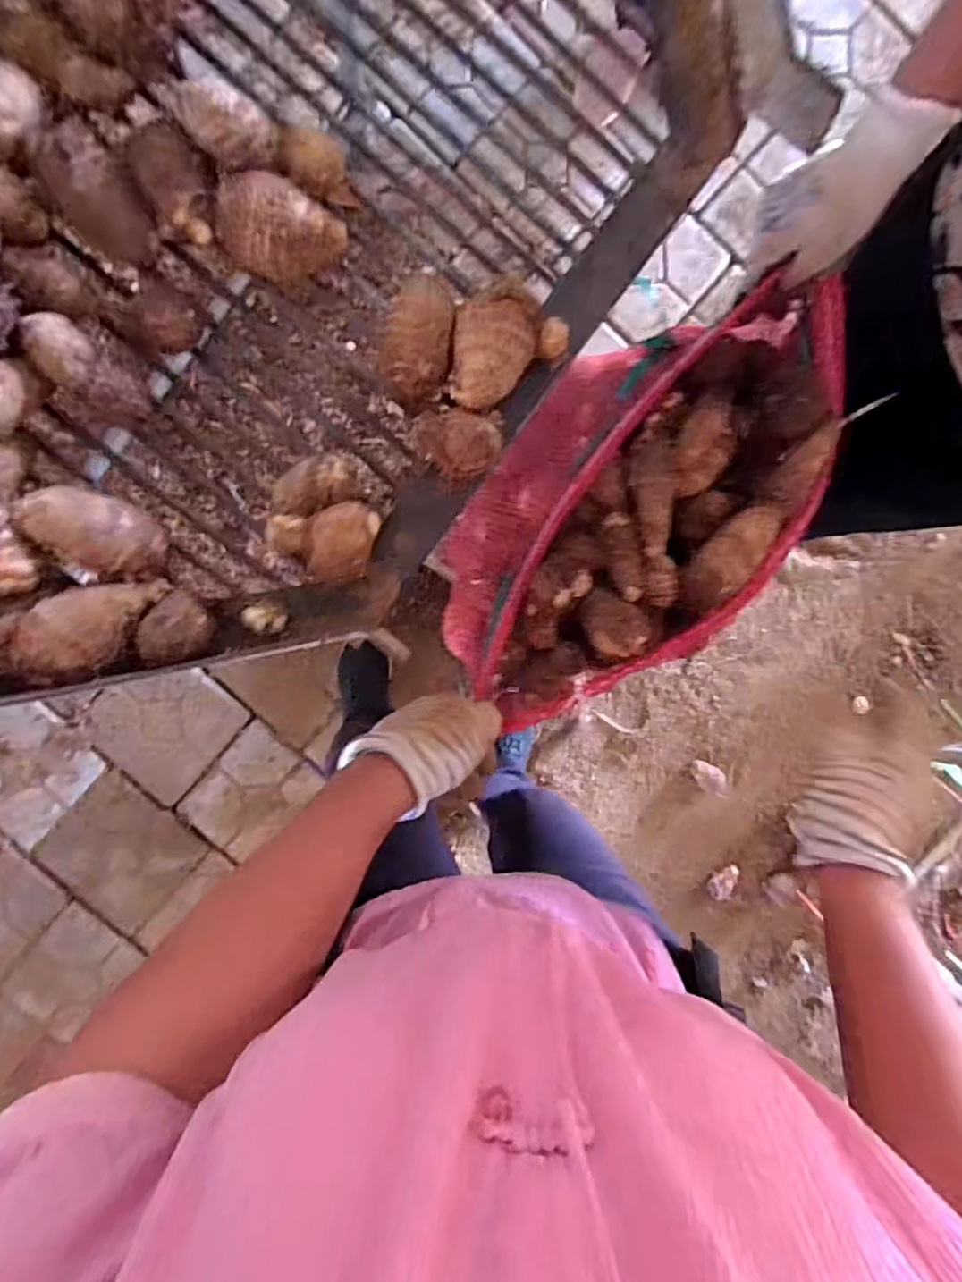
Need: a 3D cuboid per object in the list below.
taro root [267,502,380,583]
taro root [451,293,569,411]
[{"bbox_3d":[-0.090,-0.057,0.381,0.063,0.054,0.040,-9,94,-1],"label":"taro root"},{"bbox_3d":[0.017,-0.168,0.376,0.068,0.048,0.067,3,94,-1],"label":"taro root"}]

